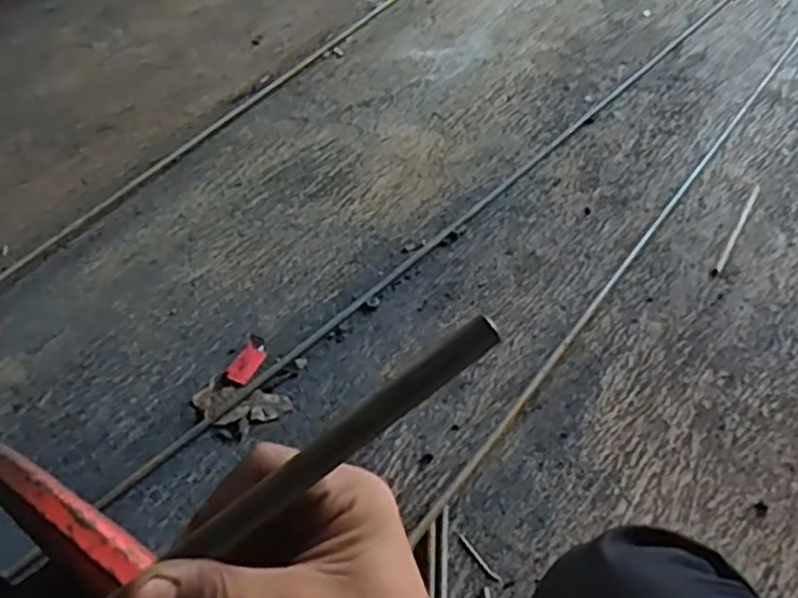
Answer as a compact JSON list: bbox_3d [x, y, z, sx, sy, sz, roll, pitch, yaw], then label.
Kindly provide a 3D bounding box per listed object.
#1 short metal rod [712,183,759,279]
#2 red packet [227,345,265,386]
[{"bbox_3d":[0.559,-0.118,1.163,0.014,0.004,0.238,23,54,25],"label":"short metal rod"},{"bbox_3d":[-0.230,0.098,1.071,0.043,0.012,0.069,18,52,22],"label":"red packet"}]

